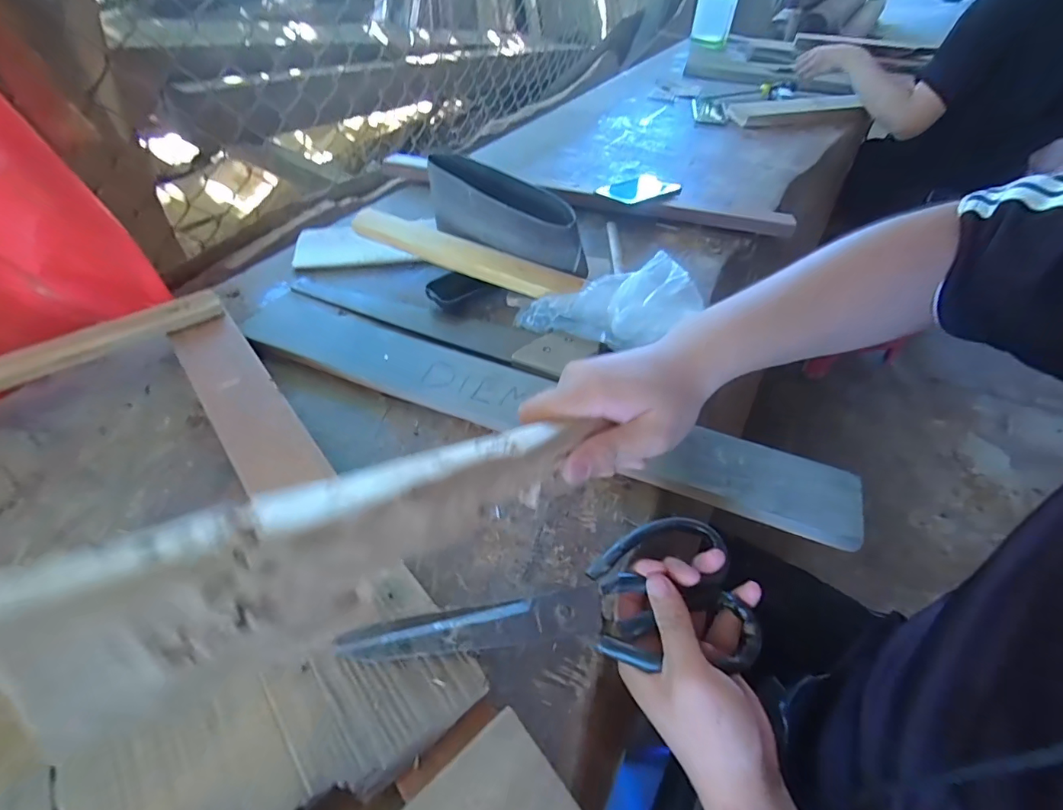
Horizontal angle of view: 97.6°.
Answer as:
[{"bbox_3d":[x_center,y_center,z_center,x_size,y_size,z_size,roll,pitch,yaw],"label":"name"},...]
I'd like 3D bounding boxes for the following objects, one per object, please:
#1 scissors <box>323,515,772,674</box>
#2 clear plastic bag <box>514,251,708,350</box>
[{"bbox_3d":[0.013,0.136,0.307,0.258,0.014,0.092,-7,49,-7],"label":"scissors"},{"bbox_3d":[0.077,-0.105,0.524,0.215,0.062,0.091,3,42,40],"label":"clear plastic bag"}]

